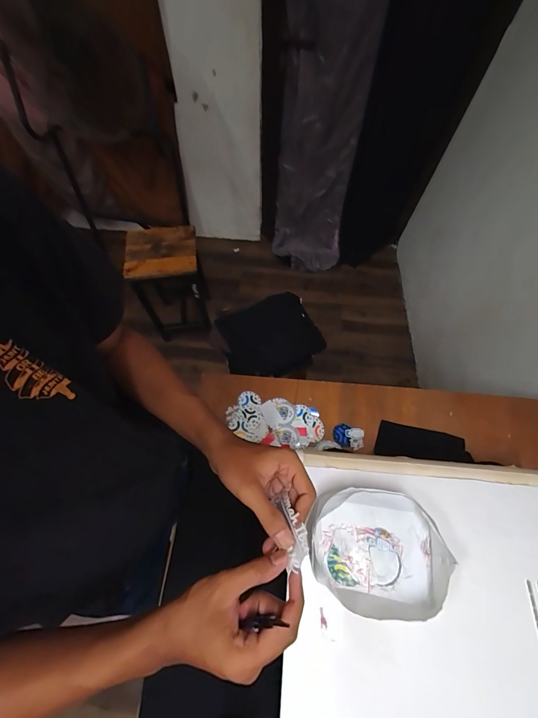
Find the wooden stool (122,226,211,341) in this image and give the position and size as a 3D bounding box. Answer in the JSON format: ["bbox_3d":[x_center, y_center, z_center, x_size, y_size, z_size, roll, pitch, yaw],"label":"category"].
[{"bbox_3d":[-0.449,-0.363,1.463,0.285,0.460,0.268,-6,65,-3],"label":"wooden stool"}]

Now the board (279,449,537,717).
[{"bbox_3d":[0.283,0.360,0.450,0.494,0.022,0.399,5,65,3],"label":"board"}]

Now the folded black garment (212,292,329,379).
[{"bbox_3d":[0.004,-0.081,1.110,0.340,0.058,0.301,-23,67,-10],"label":"folded black garment"}]

